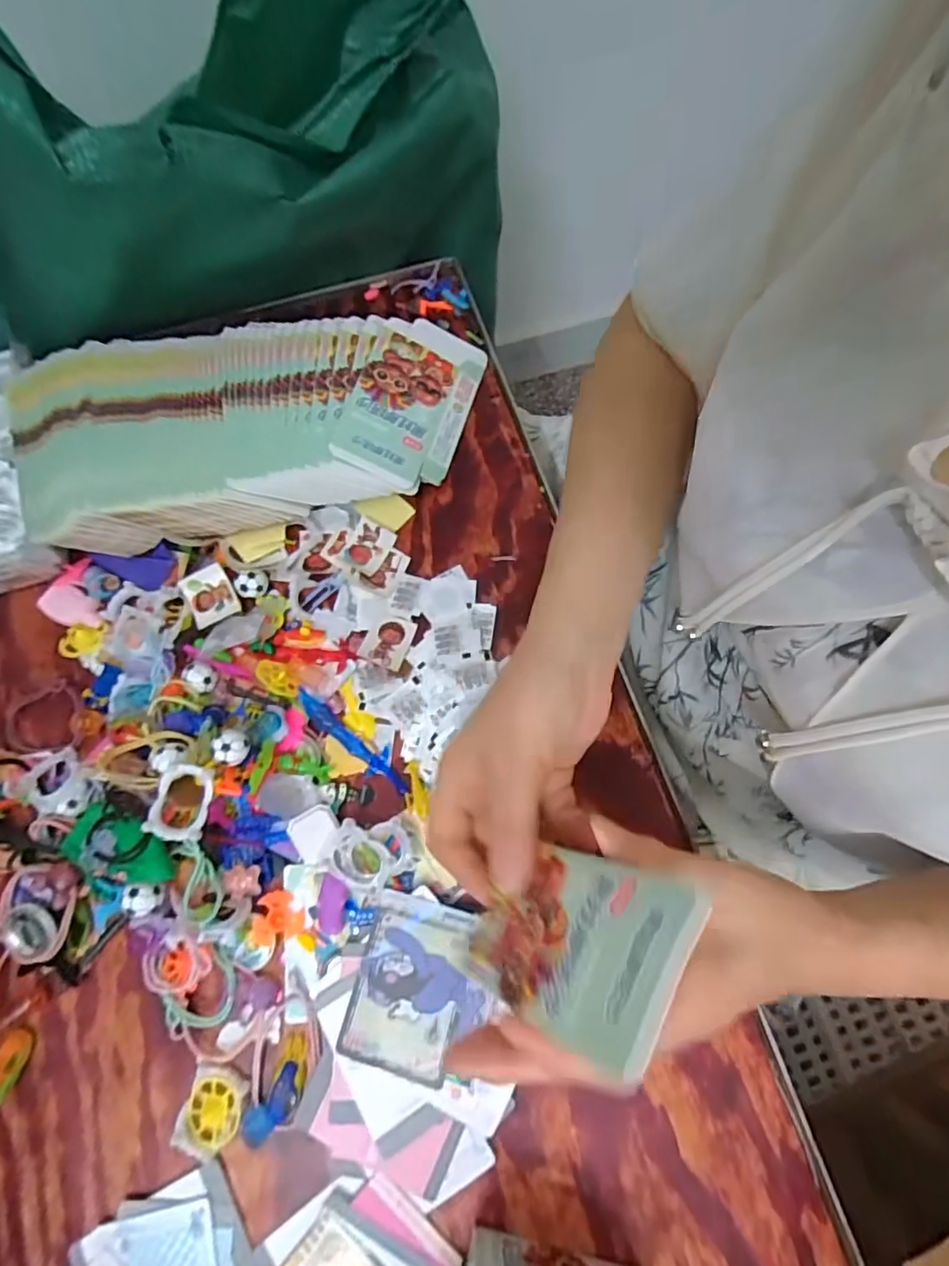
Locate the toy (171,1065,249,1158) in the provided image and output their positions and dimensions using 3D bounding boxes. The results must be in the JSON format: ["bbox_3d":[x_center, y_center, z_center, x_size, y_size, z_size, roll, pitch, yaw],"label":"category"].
[{"bbox_3d":[-0.147,0.268,0.328,0.033,0.005,0.041,17,75,7],"label":"toy"}]

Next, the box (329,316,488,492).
[{"bbox_3d":[-0.046,-0.175,0.441,0.084,0.006,0.142,23,70,-17],"label":"box"}]

